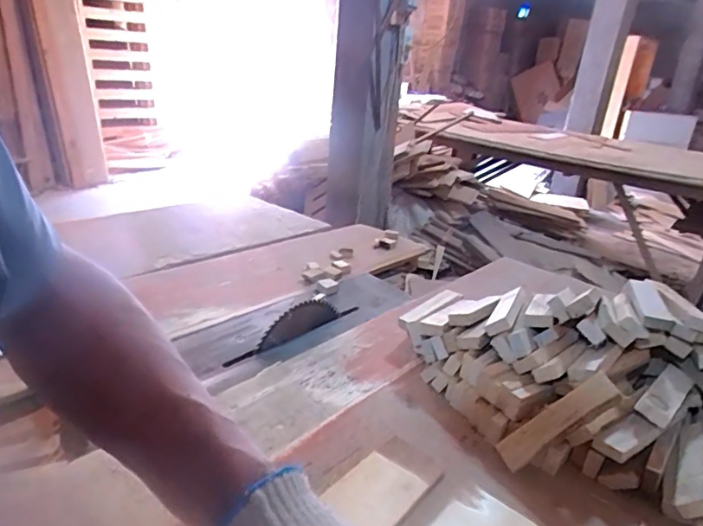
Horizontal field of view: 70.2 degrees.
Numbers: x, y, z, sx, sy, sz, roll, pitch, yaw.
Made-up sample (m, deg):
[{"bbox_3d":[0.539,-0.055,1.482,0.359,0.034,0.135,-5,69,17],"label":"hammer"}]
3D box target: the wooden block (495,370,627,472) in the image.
[{"bbox_3d":[0.244,0.190,0.600,0.025,0.157,0.030,43,14,-19],"label":"wooden block"}]

